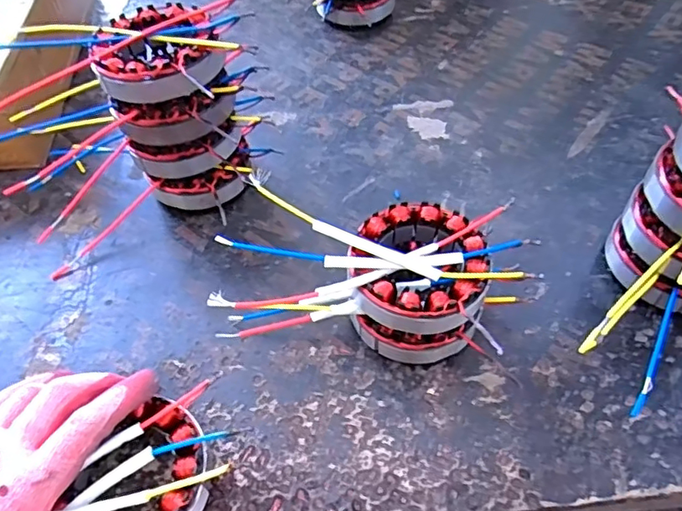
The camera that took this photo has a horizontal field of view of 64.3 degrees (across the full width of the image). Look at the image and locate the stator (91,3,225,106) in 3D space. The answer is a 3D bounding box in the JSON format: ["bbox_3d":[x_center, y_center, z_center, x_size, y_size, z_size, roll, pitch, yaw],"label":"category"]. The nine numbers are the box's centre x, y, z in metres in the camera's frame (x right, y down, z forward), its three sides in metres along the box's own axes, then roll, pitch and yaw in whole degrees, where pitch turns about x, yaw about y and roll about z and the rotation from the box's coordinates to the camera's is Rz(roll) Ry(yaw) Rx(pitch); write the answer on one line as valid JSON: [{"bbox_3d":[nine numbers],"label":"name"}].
[{"bbox_3d":[-0.125,-0.138,0.371,0.080,0.032,0.088,-18,55,-10],"label":"stator"}]

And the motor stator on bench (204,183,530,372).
[{"bbox_3d":[0.016,0.015,0.355,0.190,0.072,0.087,4,54,6],"label":"motor stator on bench"}]

